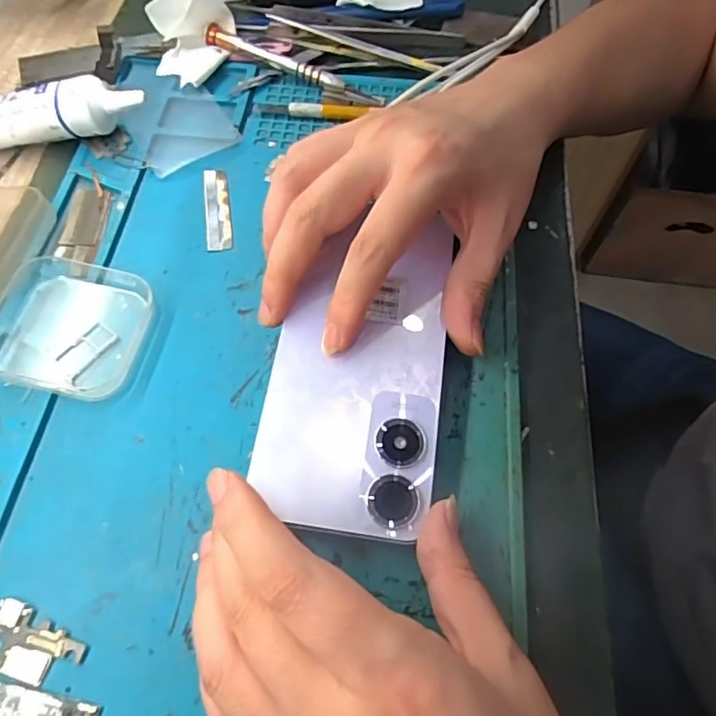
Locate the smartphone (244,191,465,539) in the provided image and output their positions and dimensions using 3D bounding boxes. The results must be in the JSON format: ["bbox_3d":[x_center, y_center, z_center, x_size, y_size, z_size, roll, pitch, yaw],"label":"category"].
[{"bbox_3d":[0.001,0.002,0.239,0.072,0.014,0.139,9,62,2],"label":"smartphone"}]

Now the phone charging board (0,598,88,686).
[{"bbox_3d":[-0.120,0.104,0.199,0.040,0.004,0.022,22,63,9],"label":"phone charging board"}]

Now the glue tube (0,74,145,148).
[{"bbox_3d":[-0.177,-0.133,0.303,0.119,0.023,0.028,-7,61,9],"label":"glue tube"}]

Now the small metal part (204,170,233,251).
[{"bbox_3d":[-0.076,-0.081,0.297,0.013,0.004,0.054,-7,62,-7],"label":"small metal part"}]

